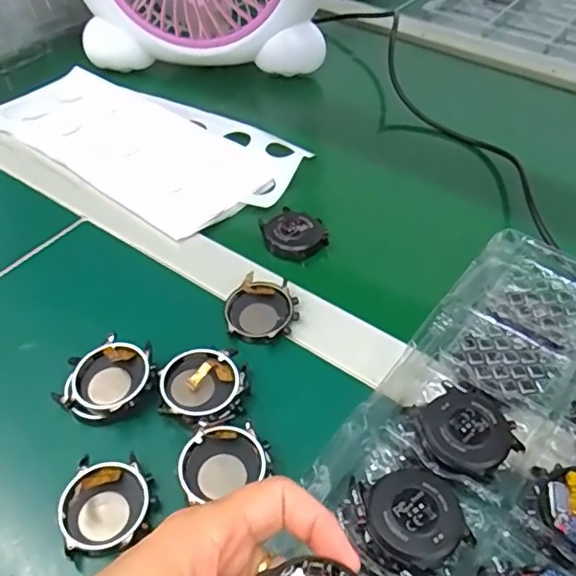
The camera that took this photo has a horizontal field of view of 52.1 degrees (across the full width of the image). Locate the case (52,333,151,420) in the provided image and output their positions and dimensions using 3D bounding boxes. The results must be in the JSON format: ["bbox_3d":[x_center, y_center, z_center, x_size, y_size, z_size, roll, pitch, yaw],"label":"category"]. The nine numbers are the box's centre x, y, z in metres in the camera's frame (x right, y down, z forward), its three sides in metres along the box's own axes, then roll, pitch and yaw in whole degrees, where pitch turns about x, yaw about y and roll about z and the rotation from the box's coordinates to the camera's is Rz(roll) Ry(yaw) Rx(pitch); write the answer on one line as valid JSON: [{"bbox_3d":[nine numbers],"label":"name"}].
[{"bbox_3d":[-0.106,0.052,0.343,0.052,0.014,0.045,4,47,6],"label":"case"}]

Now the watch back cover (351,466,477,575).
[{"bbox_3d":[0.059,0.109,0.279,0.043,0.014,0.046,-18,49,-15],"label":"watch back cover"}]

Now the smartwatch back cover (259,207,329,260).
[{"bbox_3d":[0.005,-0.041,0.449,0.043,0.014,0.044,-26,51,-21],"label":"smartwatch back cover"}]

